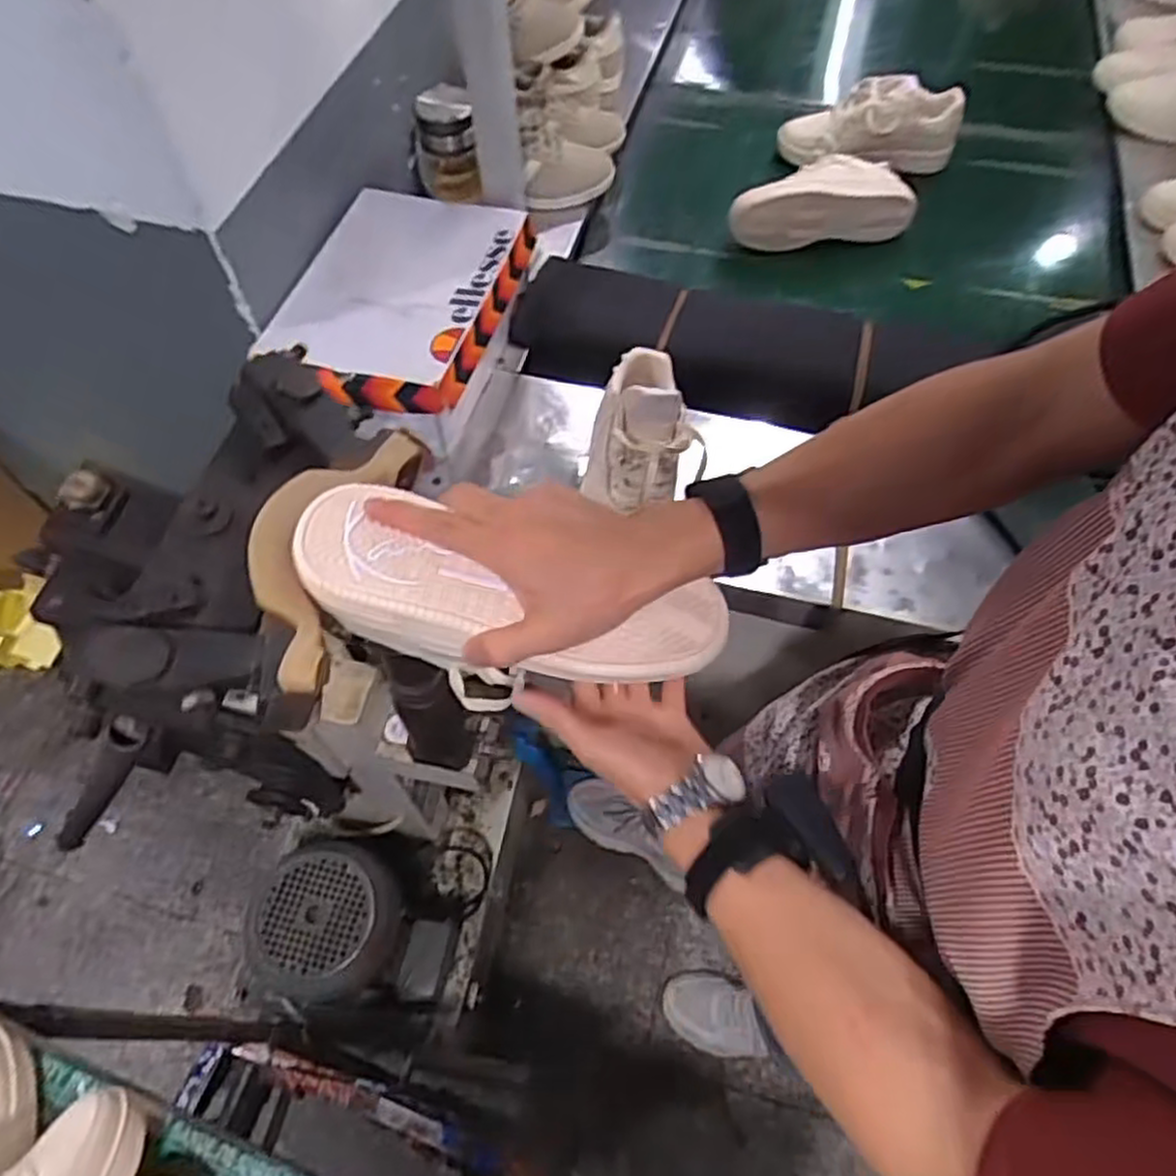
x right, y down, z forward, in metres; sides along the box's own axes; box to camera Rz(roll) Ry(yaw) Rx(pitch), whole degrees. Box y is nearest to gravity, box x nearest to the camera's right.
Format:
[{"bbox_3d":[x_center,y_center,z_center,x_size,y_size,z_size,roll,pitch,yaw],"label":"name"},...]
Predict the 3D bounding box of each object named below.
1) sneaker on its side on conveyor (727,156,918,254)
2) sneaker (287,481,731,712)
[{"bbox_3d":[0.326,-0.548,1.095,0.250,0.110,0.091,-3,59,-2],"label":"sneaker on its side on conveyor"},{"bbox_3d":[-0.054,0.021,0.507,0.265,0.109,0.091,13,59,-9],"label":"sneaker"}]

